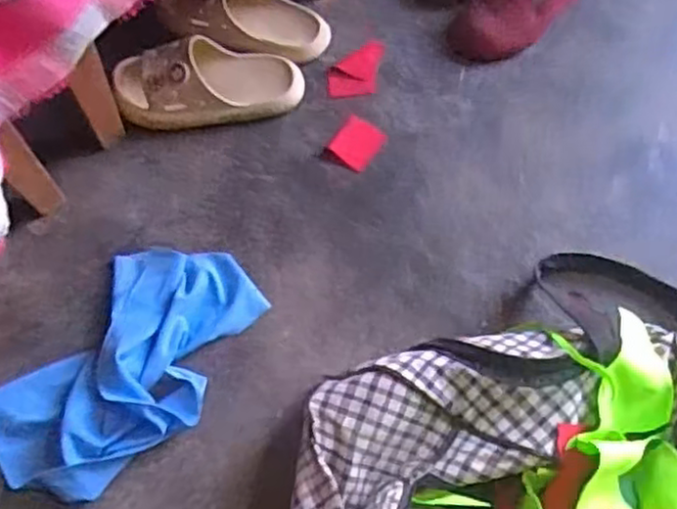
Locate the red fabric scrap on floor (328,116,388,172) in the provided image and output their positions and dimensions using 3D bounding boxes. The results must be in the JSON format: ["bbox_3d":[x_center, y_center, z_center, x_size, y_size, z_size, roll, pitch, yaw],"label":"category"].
[{"bbox_3d":[0.021,-0.130,0.824,0.054,0.005,0.058,37,70,14],"label":"red fabric scrap on floor"}]

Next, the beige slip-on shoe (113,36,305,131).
[{"bbox_3d":[-0.150,-0.199,0.830,0.214,0.063,0.086,-2,66,-3],"label":"beige slip-on shoe"}]

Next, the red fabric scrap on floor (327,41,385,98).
[{"bbox_3d":[0.021,-0.229,0.867,0.059,0.006,0.092,12,66,3],"label":"red fabric scrap on floor"}]

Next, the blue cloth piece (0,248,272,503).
[{"bbox_3d":[-0.205,0.105,0.697,0.170,0.032,0.288,35,70,13],"label":"blue cloth piece"}]

